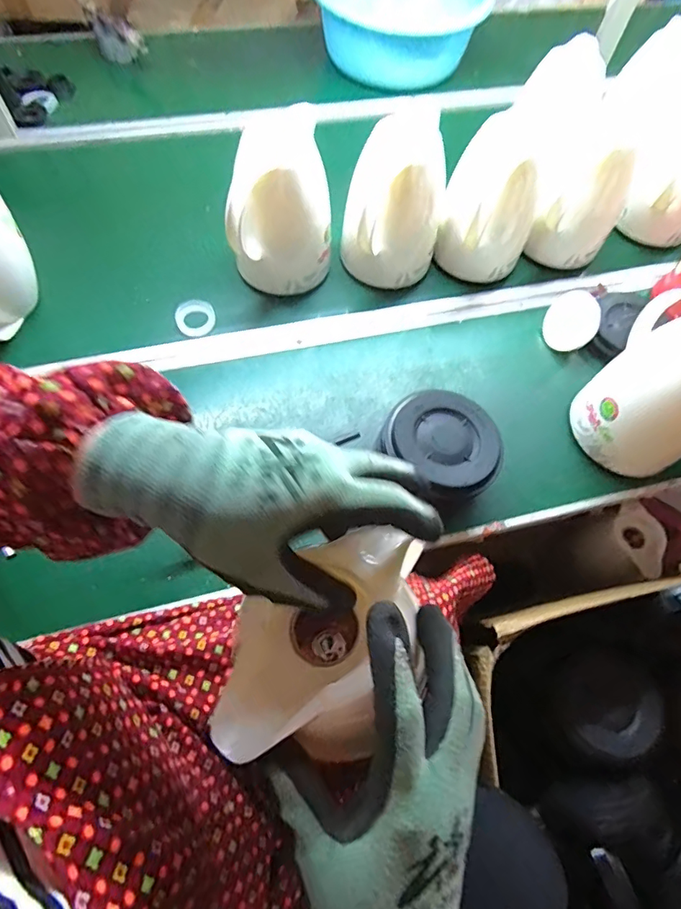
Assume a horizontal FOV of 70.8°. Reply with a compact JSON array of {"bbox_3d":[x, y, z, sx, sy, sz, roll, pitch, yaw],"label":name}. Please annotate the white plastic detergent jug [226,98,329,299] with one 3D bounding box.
[{"bbox_3d":[-0.101,-0.359,0.677,0.152,0.237,0.127,-22,63,-13],"label":"white plastic detergent jug"}]

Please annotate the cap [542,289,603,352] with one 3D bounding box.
[{"bbox_3d":[0.359,-0.206,0.748,0.088,0.021,0.083,-37,68,20],"label":"cap"}]

